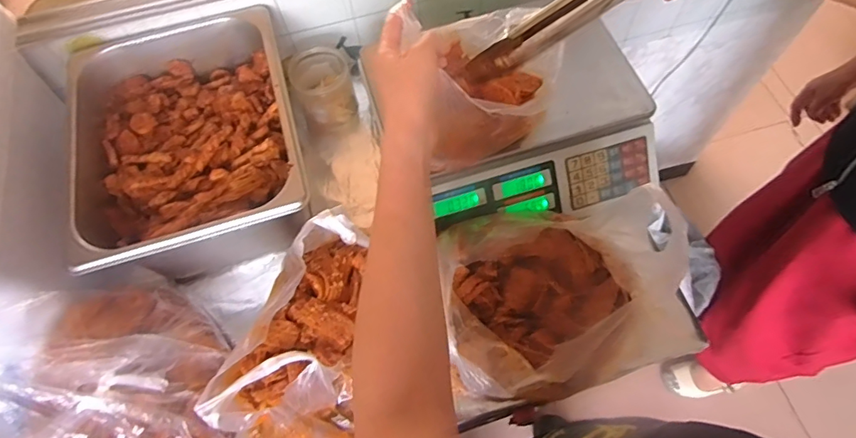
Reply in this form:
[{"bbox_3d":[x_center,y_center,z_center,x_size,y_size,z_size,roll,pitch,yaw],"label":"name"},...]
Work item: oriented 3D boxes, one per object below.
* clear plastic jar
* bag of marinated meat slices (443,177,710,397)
[{"bbox_3d":[-0.155,-0.197,0.725,0.088,0.102,0.112,-19,65,-6],"label":"clear plastic jar"},{"bbox_3d":[0.141,0.077,0.524,0.245,0.090,0.206,-5,64,0],"label":"bag of marinated meat slices"}]

